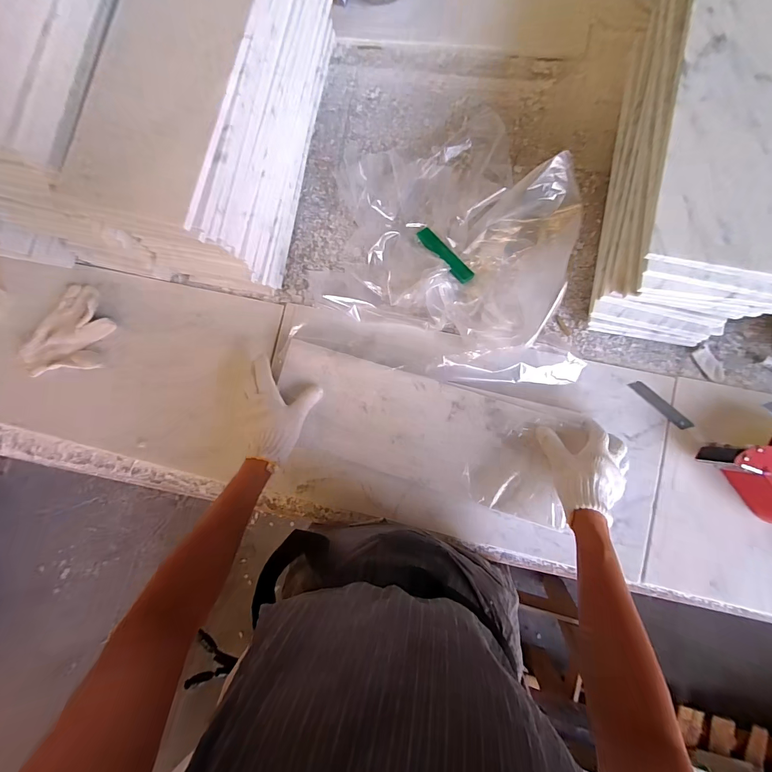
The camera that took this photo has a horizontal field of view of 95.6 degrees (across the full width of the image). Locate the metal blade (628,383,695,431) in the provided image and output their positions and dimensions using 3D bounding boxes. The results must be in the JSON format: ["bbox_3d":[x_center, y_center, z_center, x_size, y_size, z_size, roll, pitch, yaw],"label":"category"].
[{"bbox_3d":[0.397,0.028,0.505,0.102,0.004,0.018,40,90,2],"label":"metal blade"}]

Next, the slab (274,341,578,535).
[{"bbox_3d":[0.048,0.061,0.524,0.437,0.028,0.165,20,84,6],"label":"slab"}]

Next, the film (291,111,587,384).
[{"bbox_3d":[0.078,-0.218,0.513,0.376,0.124,0.398,3,86,8],"label":"film"}]

